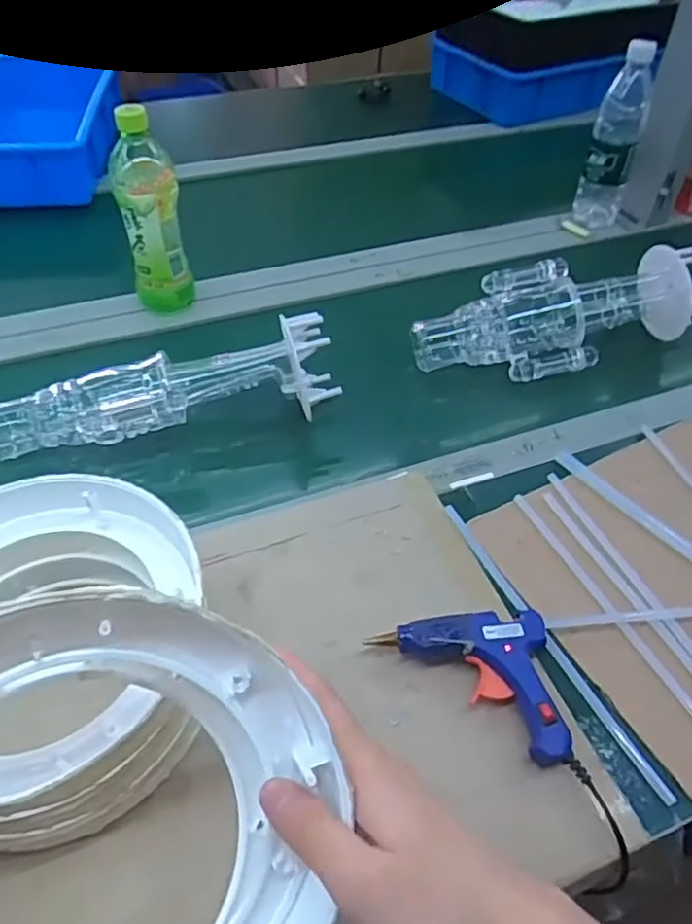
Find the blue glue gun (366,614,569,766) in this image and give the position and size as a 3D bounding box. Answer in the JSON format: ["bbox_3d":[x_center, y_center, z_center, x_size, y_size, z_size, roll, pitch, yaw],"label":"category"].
[{"bbox_3d":[0.088,0.159,0.450,0.120,0.032,0.103,-5,47,-5],"label":"blue glue gun"}]

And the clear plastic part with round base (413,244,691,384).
[{"bbox_3d":[0.228,-0.165,0.716,0.311,0.094,0.113,-11,48,-11],"label":"clear plastic part with round base"}]

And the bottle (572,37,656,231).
[{"bbox_3d":[0.371,-0.442,0.886,0.064,0.218,0.069,16,49,14],"label":"bottle"}]

